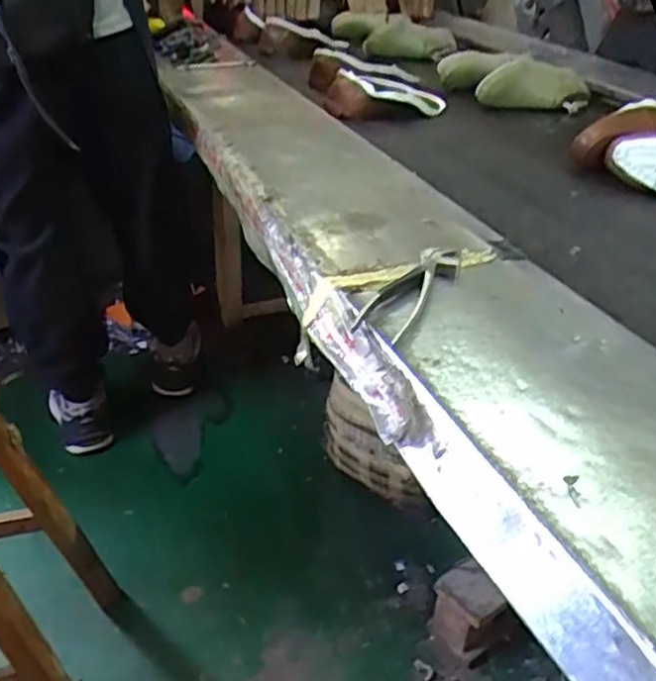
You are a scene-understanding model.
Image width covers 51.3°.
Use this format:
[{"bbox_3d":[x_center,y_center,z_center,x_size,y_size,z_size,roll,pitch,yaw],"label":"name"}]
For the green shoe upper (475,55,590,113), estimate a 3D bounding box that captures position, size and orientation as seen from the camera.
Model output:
[{"bbox_3d":[0.421,-0.523,1.401,0.248,0.087,0.070,-2,35,-6],"label":"green shoe upper"}]

